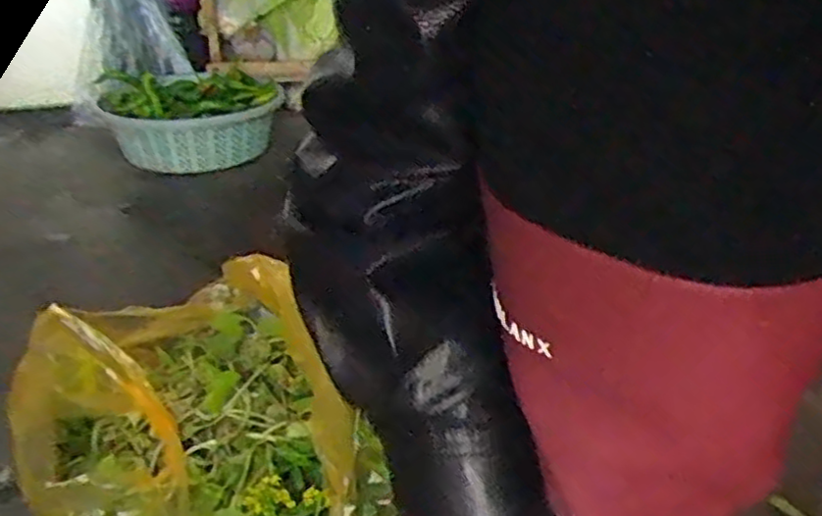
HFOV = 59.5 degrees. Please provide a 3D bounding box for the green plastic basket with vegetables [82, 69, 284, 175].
[{"bbox_3d":[-0.386,-0.247,1.253,0.310,0.131,0.284,-10,31,-19],"label":"green plastic basket with vegetables"}]

